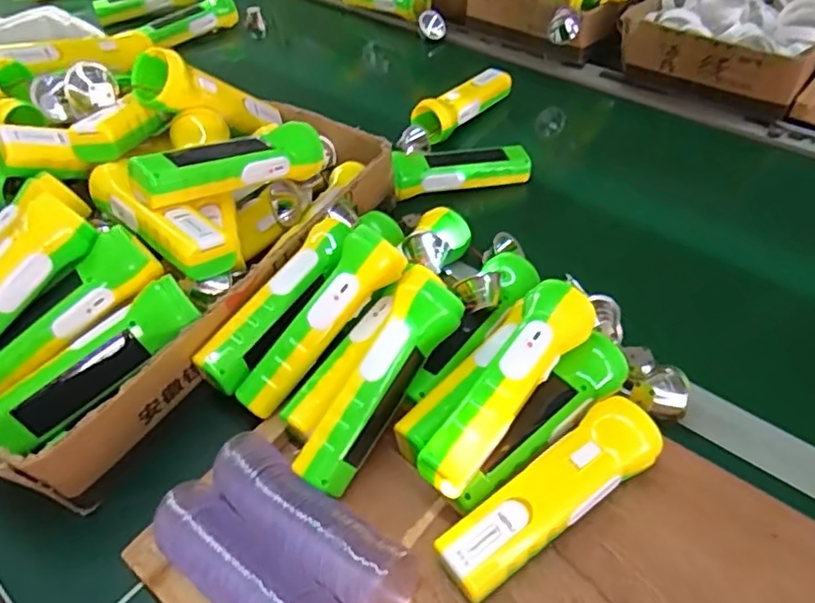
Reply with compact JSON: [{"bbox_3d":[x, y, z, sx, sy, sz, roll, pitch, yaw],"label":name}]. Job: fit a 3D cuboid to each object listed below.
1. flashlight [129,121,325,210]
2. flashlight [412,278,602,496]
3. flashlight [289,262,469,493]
[{"bbox_3d":[-0.147,-0.116,0.521,0.163,0.043,0.040,-25,48,-38],"label":"flashlight"},{"bbox_3d":[0.071,0.059,0.414,0.050,0.048,0.163,26,60,25],"label":"flashlight"},{"bbox_3d":[-0.020,0.057,0.440,0.044,0.042,0.162,27,76,26],"label":"flashlight"}]

